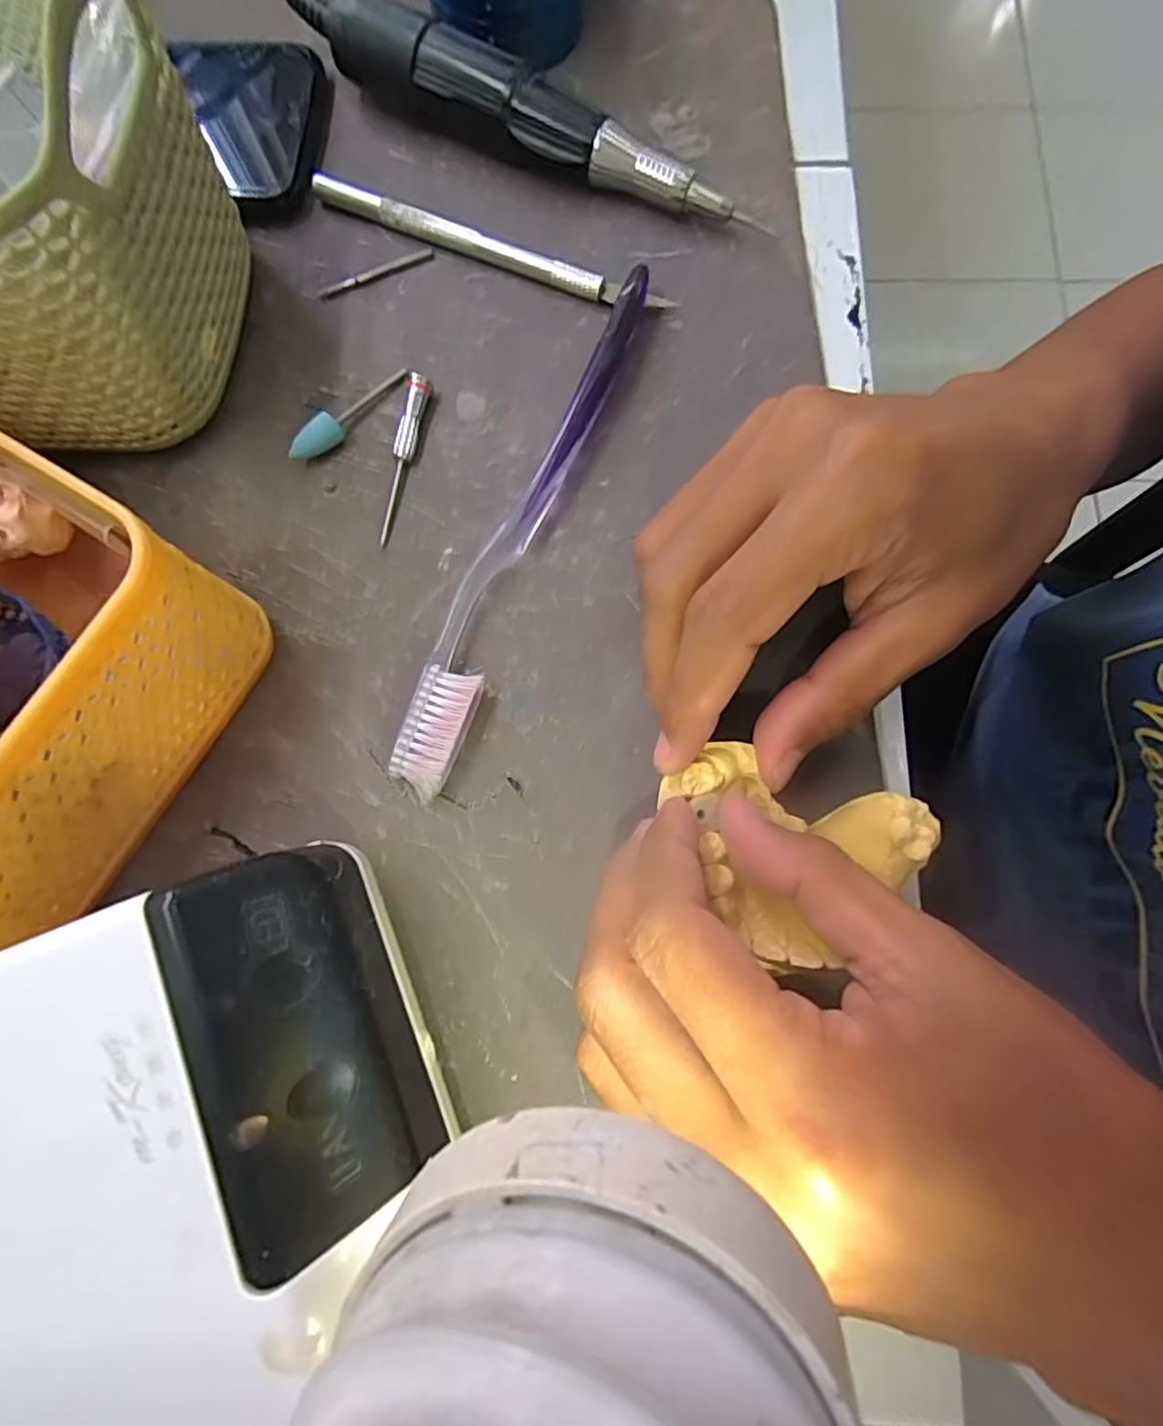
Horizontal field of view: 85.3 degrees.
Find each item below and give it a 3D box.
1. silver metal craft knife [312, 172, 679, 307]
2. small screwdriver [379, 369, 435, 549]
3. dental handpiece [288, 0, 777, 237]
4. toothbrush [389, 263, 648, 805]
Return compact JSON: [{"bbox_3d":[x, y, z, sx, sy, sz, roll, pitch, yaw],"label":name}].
[{"bbox_3d":[-0.034,-0.168,0.227,0.136,0.009,0.009,23,79,6],"label":"silver metal craft knife"},{"bbox_3d":[-0.059,-0.085,0.210,0.009,0.009,0.058,8,78,3],"label":"small screwdriver"},{"bbox_3d":[-0.024,-0.213,0.226,0.180,0.024,0.021,28,80,7],"label":"dental handpiece"},{"bbox_3d":[-0.019,-0.064,0.203,0.024,0.014,0.186,21,79,5],"label":"toothbrush"}]

